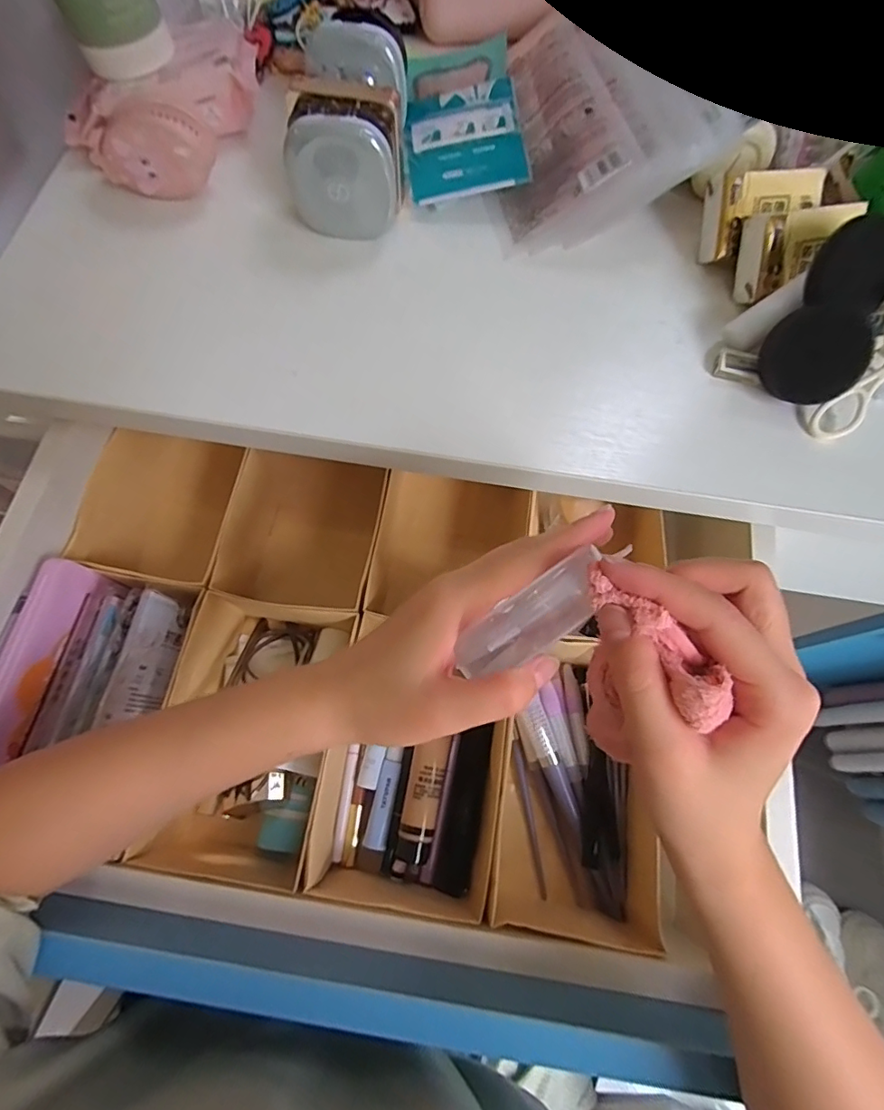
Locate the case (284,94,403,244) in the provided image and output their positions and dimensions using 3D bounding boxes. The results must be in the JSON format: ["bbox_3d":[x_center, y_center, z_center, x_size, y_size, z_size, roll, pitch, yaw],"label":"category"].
[{"bbox_3d":[-0.068,-0.269,0.353,0.075,0.060,0.048,2,69,0],"label":"case"}]

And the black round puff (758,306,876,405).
[{"bbox_3d":[0.236,-0.125,0.324,0.047,0.047,0.057,-36,74,-13],"label":"black round puff"}]

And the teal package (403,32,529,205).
[{"bbox_3d":[0.015,-0.360,0.417,0.087,0.027,0.183,-3,70,-2],"label":"teal package"}]

